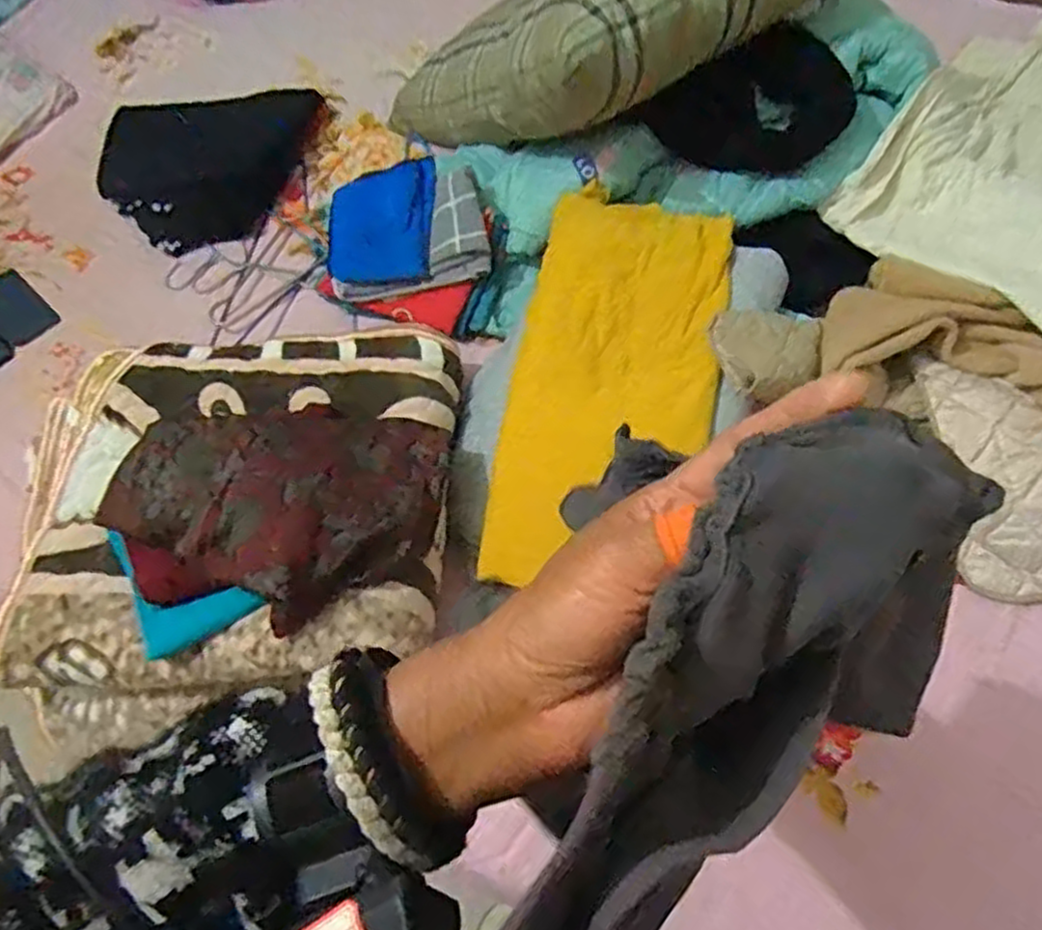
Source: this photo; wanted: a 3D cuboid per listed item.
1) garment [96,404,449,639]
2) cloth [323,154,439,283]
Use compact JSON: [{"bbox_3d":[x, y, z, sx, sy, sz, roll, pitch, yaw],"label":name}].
[{"bbox_3d":[-0.277,0.035,0.851,0.354,0.113,0.264,4,63,6],"label":"garment"},{"bbox_3d":[-0.214,-0.374,1.154,0.157,0.022,0.185,4,95,-4],"label":"cloth"}]

